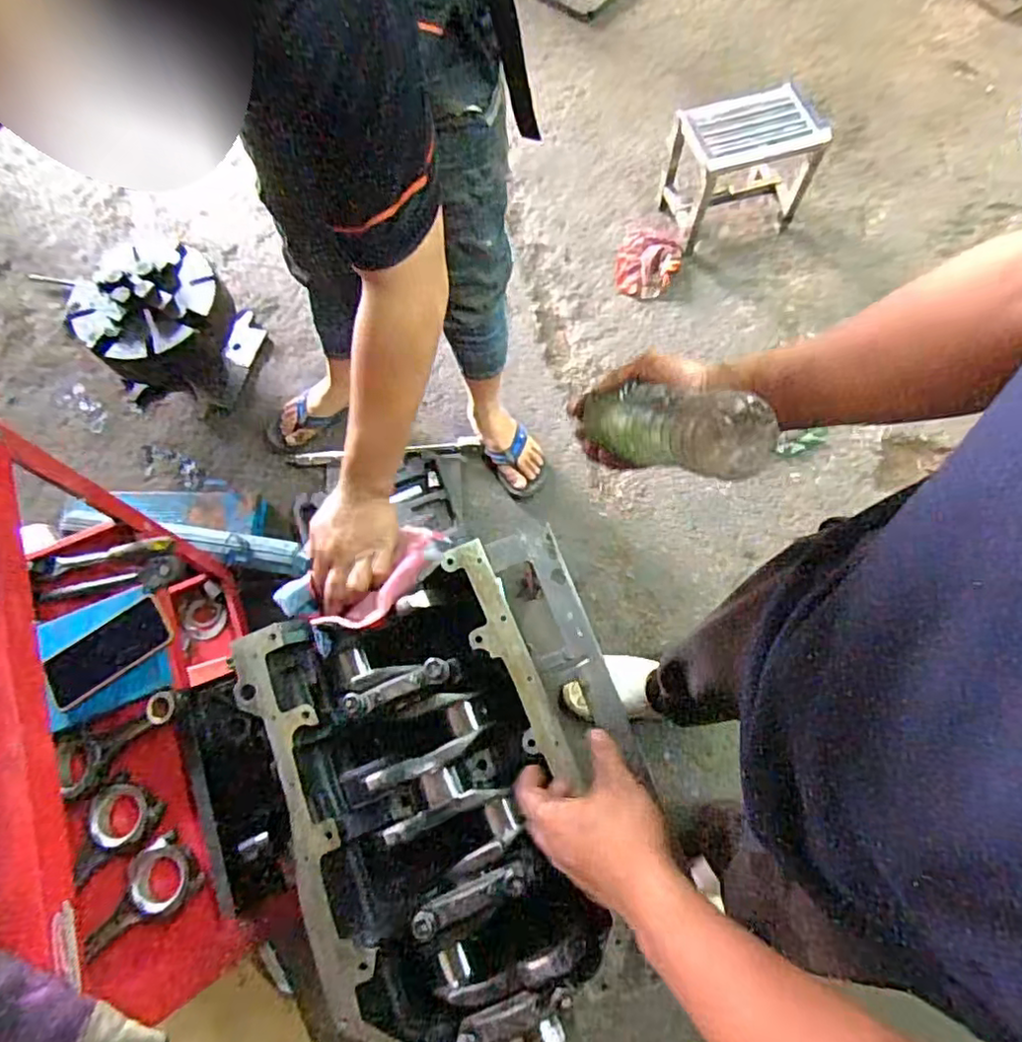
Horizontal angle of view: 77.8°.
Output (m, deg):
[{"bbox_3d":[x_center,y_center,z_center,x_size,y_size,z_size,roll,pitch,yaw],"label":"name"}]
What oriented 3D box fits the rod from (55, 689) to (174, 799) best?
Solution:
[{"bbox_3d":[-0.528,0.282,0.849,0.174,0.034,0.073,-40,74,-11],"label":"rod"}]

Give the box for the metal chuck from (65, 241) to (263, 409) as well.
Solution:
[{"bbox_3d":[-0.765,-0.429,1.400,0.306,0.260,0.314,39,76,14],"label":"metal chuck"}]

